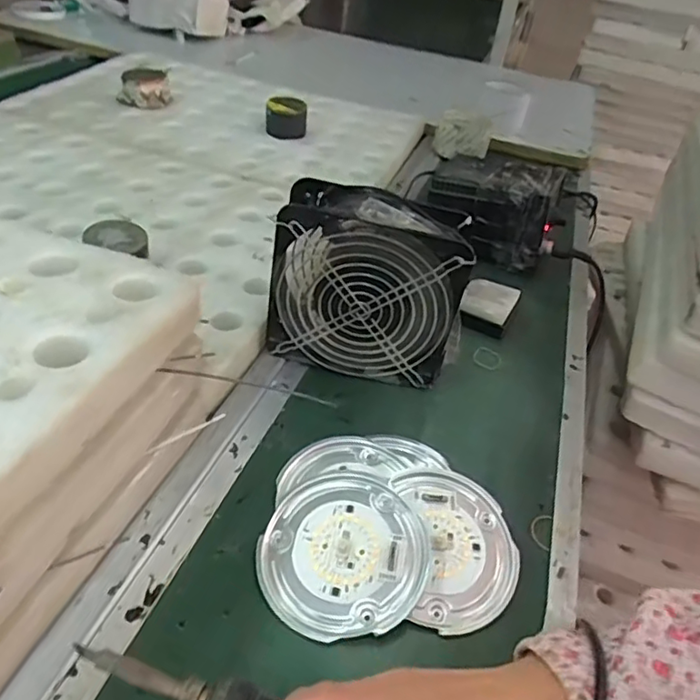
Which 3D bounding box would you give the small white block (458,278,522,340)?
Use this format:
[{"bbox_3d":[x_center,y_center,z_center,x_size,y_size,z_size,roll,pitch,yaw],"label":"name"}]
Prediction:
[{"bbox_3d":[0.140,-0.045,0.601,0.051,0.025,0.059,24,42,17],"label":"small white block"}]

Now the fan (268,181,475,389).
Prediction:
[{"bbox_3d":[0.014,-0.049,0.483,0.148,0.160,0.052,12,40,4],"label":"fan"}]

